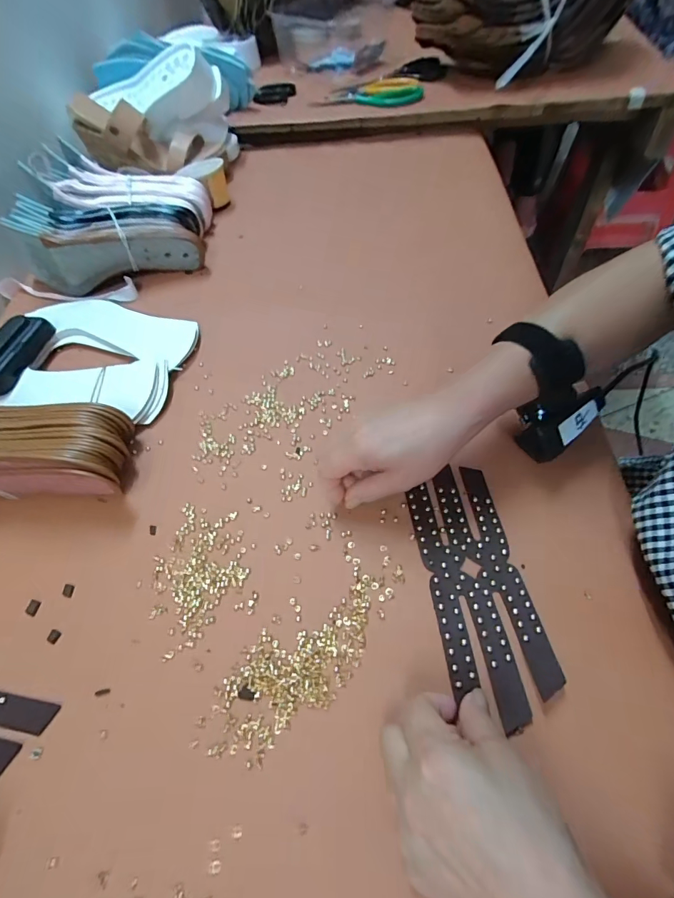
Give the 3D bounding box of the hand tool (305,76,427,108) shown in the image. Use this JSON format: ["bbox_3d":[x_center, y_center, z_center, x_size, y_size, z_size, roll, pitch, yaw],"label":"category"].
[{"bbox_3d":[0.061,-0.636,0.749,0.182,0.025,0.105,9,58,12],"label":"hand tool"}]

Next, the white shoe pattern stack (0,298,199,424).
[{"bbox_3d":[-0.267,-0.107,0.477,0.197,0.020,0.157,7,57,8],"label":"white shoe pattern stack"}]

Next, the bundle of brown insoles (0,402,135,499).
[{"bbox_3d":[-0.305,0.001,0.375,0.242,0.081,0.086,0,56,4],"label":"bundle of brown insoles"}]

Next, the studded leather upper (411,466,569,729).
[{"bbox_3d":[0.103,0.096,0.314,0.069,0.008,0.181,-9,54,2],"label":"studded leather upper"}]

